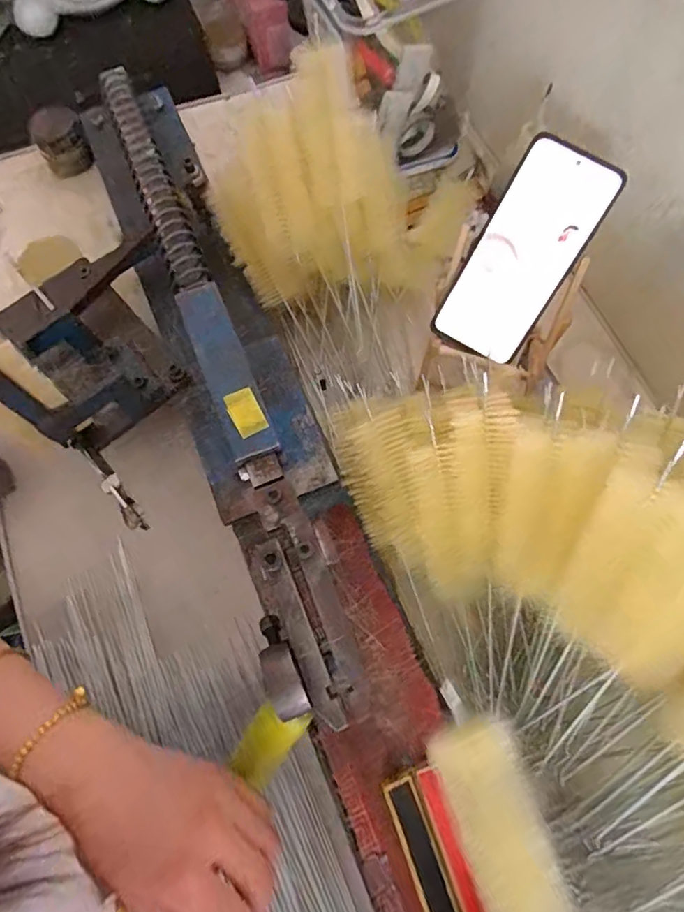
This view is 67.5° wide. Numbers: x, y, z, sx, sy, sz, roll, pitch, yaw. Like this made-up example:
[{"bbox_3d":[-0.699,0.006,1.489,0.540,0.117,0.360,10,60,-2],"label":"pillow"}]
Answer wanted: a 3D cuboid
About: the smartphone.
[{"bbox_3d":[0.145,-0.159,0.411,0.077,0.009,0.160,29,113,1],"label":"smartphone"}]

